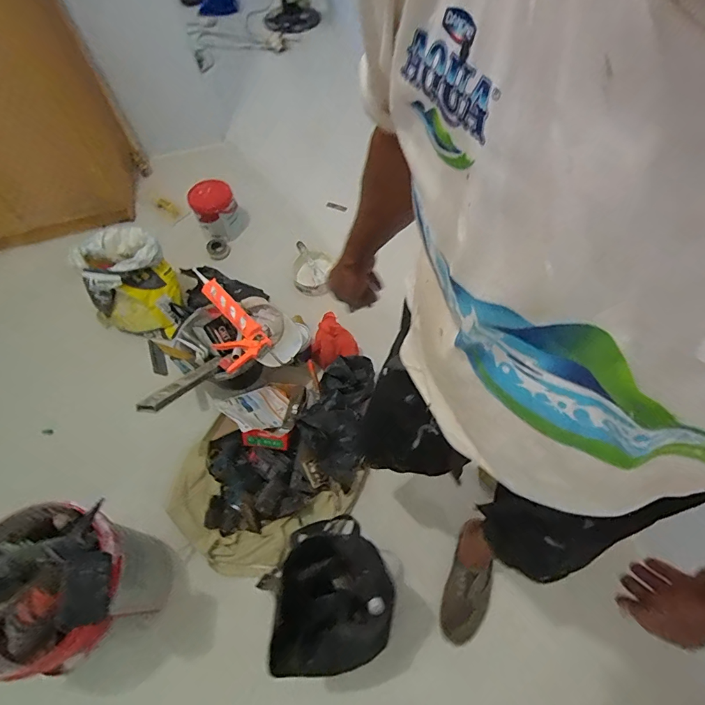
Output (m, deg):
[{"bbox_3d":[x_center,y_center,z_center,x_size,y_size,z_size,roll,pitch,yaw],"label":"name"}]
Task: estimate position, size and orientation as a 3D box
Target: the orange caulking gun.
[{"bbox_3d":[-0.402,-0.106,1.306,0.157,0.057,0.344,-33,64,-15],"label":"orange caulking gun"}]

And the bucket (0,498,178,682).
[{"bbox_3d":[-0.639,0.521,0.928,0.413,0.434,0.296,-1,60,2],"label":"bucket"}]

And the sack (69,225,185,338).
[{"bbox_3d":[-0.780,-0.218,1.467,0.303,0.318,0.281,-41,66,-19],"label":"sack"}]

